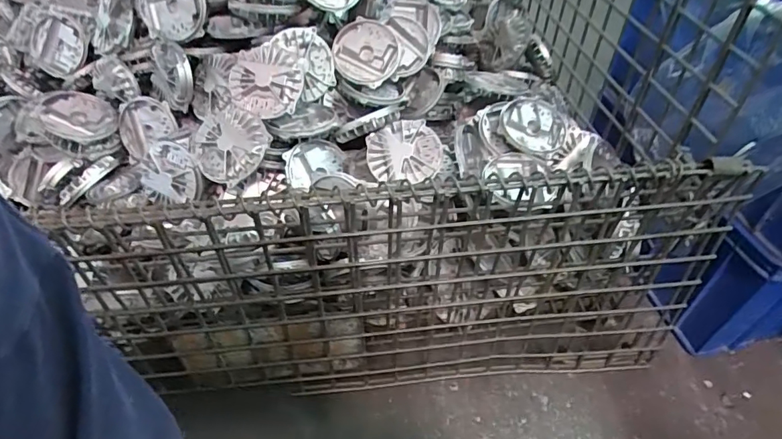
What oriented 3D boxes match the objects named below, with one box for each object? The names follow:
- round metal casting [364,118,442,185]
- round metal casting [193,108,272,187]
[{"bbox_3d":[0.018,-0.096,0.686,0.104,0.024,0.094,0,71,0],"label":"round metal casting"},{"bbox_3d":[-0.228,-0.106,0.684,0.107,0.025,0.110,-4,79,19],"label":"round metal casting"}]

